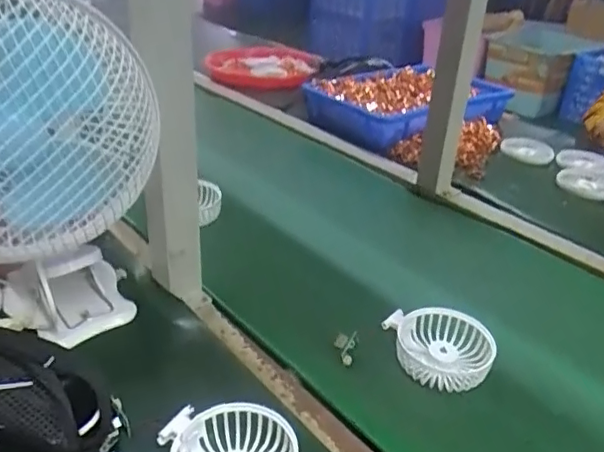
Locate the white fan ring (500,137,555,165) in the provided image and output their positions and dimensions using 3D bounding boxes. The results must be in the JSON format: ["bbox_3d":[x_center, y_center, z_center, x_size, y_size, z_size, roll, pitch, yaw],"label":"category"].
[{"bbox_3d":[0.390,-0.131,0.971,0.086,0.012,0.092,9,32,10],"label":"white fan ring"}]

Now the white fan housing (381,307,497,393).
[{"bbox_3d":[0.133,0.114,0.533,0.085,0.029,0.085,-5,33,-13],"label":"white fan housing"}]

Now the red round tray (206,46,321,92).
[{"bbox_3d":[-0.091,-0.390,1.382,0.273,0.051,0.313,-6,33,-12],"label":"red round tray"}]

